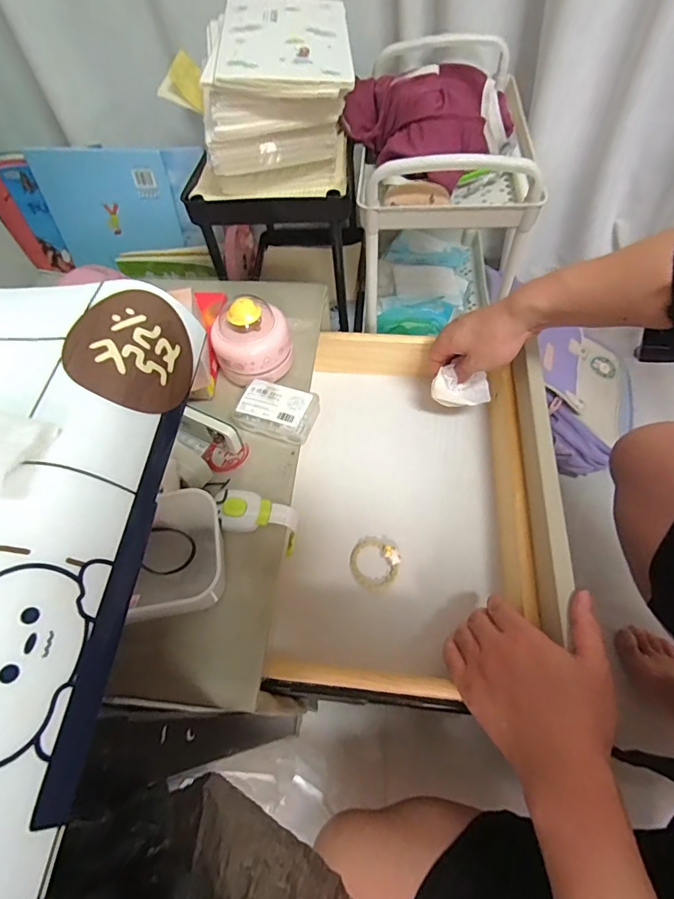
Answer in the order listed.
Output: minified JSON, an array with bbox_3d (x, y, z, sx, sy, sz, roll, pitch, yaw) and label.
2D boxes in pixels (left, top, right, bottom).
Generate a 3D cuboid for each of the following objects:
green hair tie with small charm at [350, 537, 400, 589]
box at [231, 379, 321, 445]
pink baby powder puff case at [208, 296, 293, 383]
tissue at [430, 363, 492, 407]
[{"bbox_3d":[0.042,0.131,0.518,0.056,0.012,0.055,-2,59,3],"label":"green hair tie with small charm"},{"bbox_3d":[-0.065,-0.041,0.462,0.087,0.027,0.048,15,62,13],"label":"box"},{"bbox_3d":[-0.090,-0.119,0.478,0.080,0.077,0.078,-2,59,3],"label":"pink baby powder puff case"},{"bbox_3d":[0.155,-0.075,0.565,0.070,0.041,0.034,9,61,10],"label":"tissue"}]

